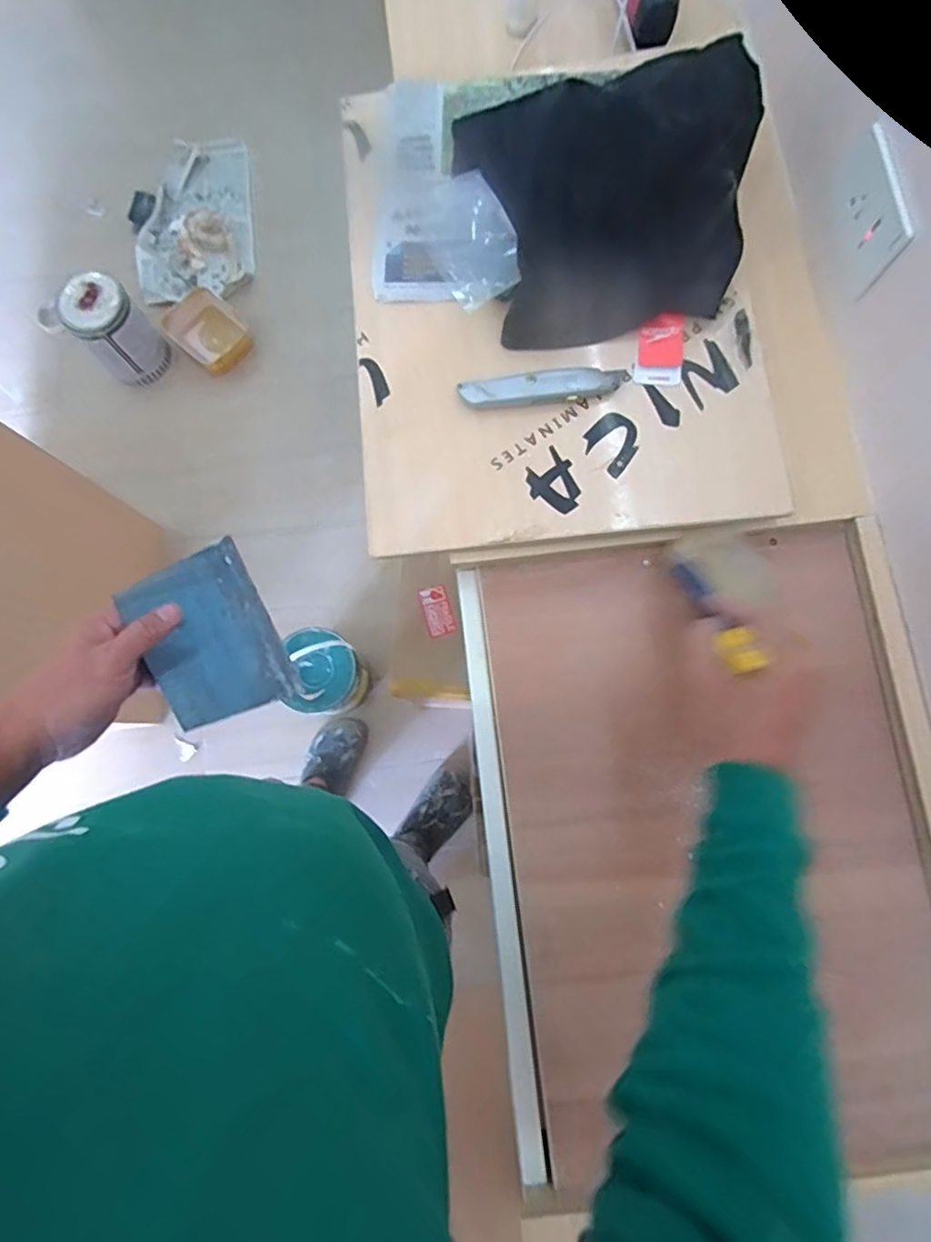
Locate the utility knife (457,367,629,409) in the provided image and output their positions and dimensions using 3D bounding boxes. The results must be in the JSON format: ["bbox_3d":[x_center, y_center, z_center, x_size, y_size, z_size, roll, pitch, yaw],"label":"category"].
[{"bbox_3d":[0.075,-0.228,0.565,0.159,0.016,0.029,-5,79,0],"label":"utility knife"}]

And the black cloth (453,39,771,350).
[{"bbox_3d":[0.141,-0.407,0.558,0.260,0.085,0.237,-9,79,-1],"label":"black cloth"}]

